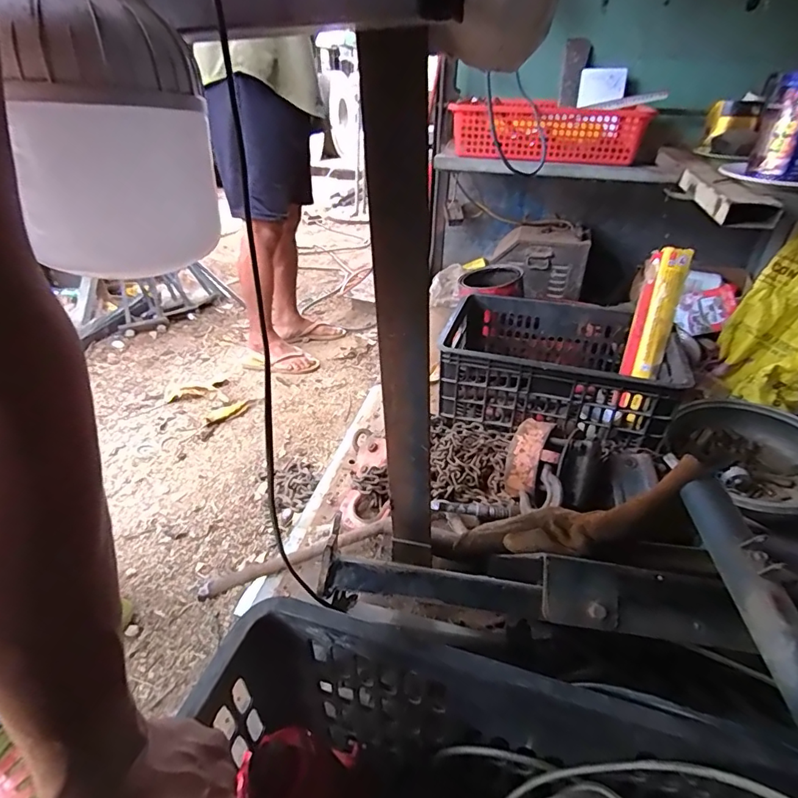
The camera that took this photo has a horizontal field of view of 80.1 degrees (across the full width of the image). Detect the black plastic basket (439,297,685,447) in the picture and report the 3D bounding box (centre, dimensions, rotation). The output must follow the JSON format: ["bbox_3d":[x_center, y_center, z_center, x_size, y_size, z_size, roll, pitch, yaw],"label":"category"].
[{"bbox_3d":[0.315,-0.080,1.003,0.414,0.158,0.323,10,36,14],"label":"black plastic basket"}]

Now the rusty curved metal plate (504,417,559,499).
[{"bbox_3d":[0.207,0.091,0.739,0.070,0.033,0.124,16,78,22],"label":"rusty curved metal plate"}]

